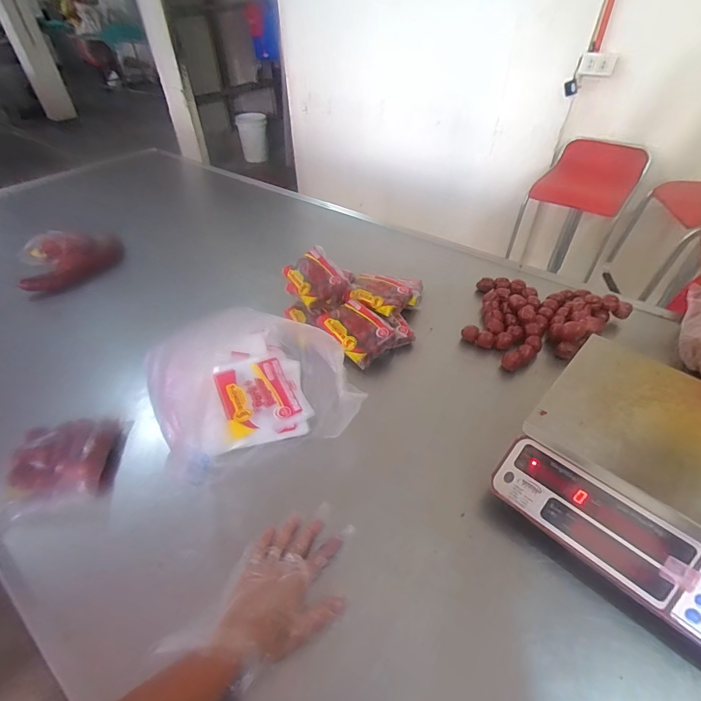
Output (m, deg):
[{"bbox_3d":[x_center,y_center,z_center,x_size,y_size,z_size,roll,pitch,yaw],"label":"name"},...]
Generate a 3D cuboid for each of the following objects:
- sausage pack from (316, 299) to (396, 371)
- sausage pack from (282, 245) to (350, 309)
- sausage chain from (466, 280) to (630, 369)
[{"bbox_3d":[0.018,-0.039,0.732,0.131,0.040,0.088,34,62,22],"label":"sausage pack"},{"bbox_3d":[-0.075,-0.151,0.805,0.106,0.061,0.127,-24,48,-22],"label":"sausage pack"},{"bbox_3d":[0.368,-0.085,0.798,0.298,0.059,0.268,-28,50,-25],"label":"sausage chain"}]

